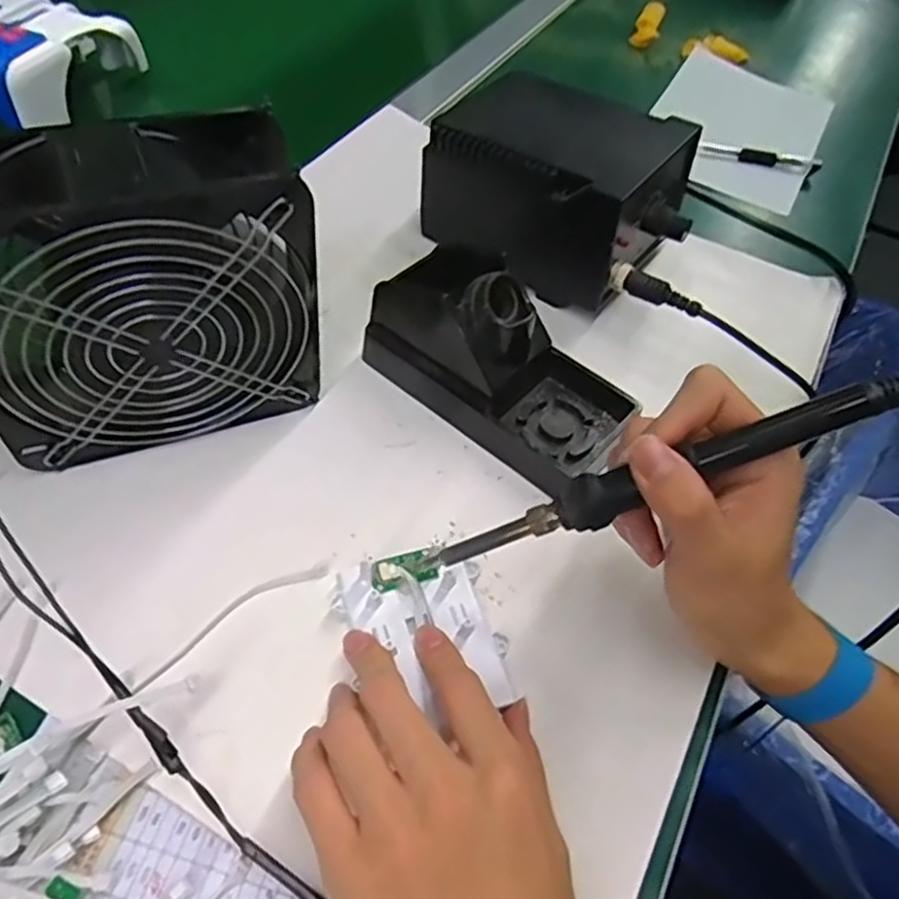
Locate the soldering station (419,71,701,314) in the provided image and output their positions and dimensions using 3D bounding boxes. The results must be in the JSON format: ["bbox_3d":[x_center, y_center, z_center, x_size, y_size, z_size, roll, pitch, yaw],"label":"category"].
[{"bbox_3d":[0.077,-0.175,0.475,0.162,0.089,0.113,29,55,14],"label":"soldering station"}]

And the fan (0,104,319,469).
[{"bbox_3d":[-0.141,-0.062,0.330,0.151,0.156,0.059,-16,57,-19],"label":"fan"}]

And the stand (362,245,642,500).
[{"bbox_3d":[0.028,-0.056,0.386,0.150,0.084,0.072,35,56,17],"label":"stand"}]

